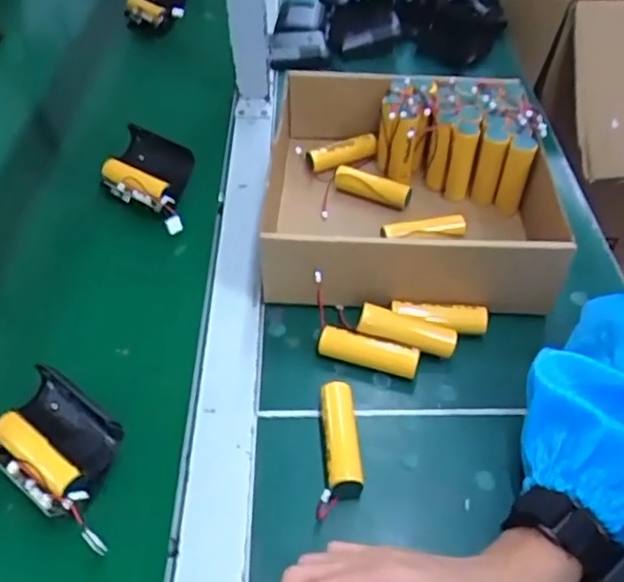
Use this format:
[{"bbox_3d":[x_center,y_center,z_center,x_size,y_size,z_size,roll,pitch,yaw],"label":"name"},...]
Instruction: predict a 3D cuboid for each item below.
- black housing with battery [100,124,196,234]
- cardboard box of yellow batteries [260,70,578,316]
[{"bbox_3d":[-0.146,-0.106,0.574,0.122,0.047,0.066,29,51,25],"label":"black housing with battery"},{"bbox_3d":[0.083,-0.095,0.542,0.219,0.089,0.241,2,45,1],"label":"cardboard box of yellow batteries"}]

